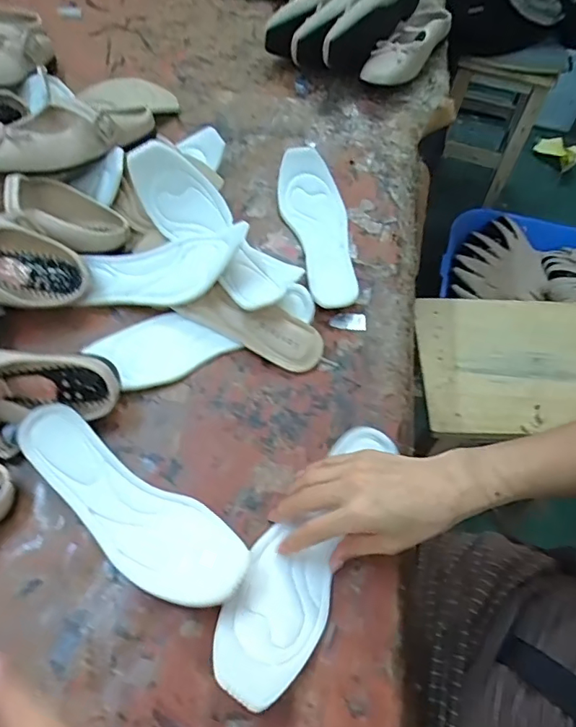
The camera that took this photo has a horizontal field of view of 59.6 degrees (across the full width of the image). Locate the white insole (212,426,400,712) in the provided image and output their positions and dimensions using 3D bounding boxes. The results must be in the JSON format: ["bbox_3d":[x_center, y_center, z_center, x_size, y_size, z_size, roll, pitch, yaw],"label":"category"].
[{"bbox_3d":[0.017,0.150,0.414,0.072,0.032,0.232,25,56,12],"label":"white insole"}]

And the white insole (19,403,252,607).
[{"bbox_3d":[-0.137,0.122,0.423,0.225,0.035,0.075,29,62,15],"label":"white insole"}]

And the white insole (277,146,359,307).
[{"bbox_3d":[0.041,-0.168,0.603,0.075,0.039,0.224,-10,60,-9],"label":"white insole"}]

